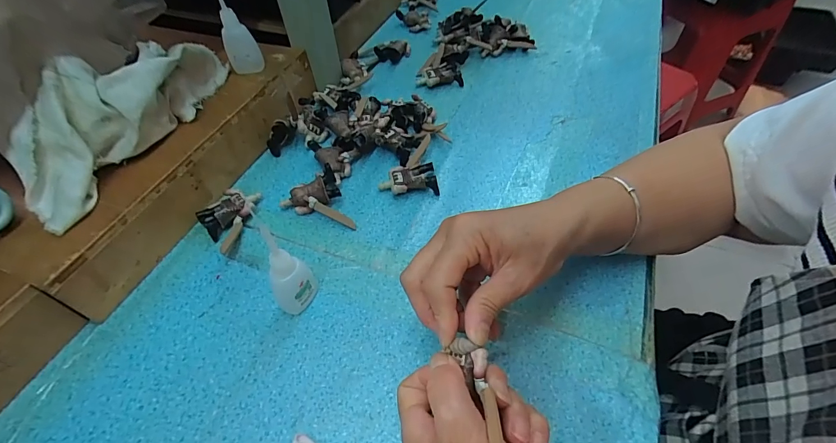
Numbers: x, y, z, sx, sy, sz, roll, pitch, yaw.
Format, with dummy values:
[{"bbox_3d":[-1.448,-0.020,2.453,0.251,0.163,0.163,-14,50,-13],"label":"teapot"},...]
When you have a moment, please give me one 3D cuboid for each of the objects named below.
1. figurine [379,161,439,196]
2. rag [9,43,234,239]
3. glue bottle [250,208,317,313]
[{"bbox_3d":[-0.009,-0.041,0.397,0.058,0.020,0.031,-2,52,0],"label":"figurine"},{"bbox_3d":[-0.261,-0.107,0.352,0.064,0.075,0.236,16,53,15],"label":"rag"},{"bbox_3d":[-0.098,0.035,0.288,0.031,0.099,0.023,-22,54,-15],"label":"glue bottle"}]

